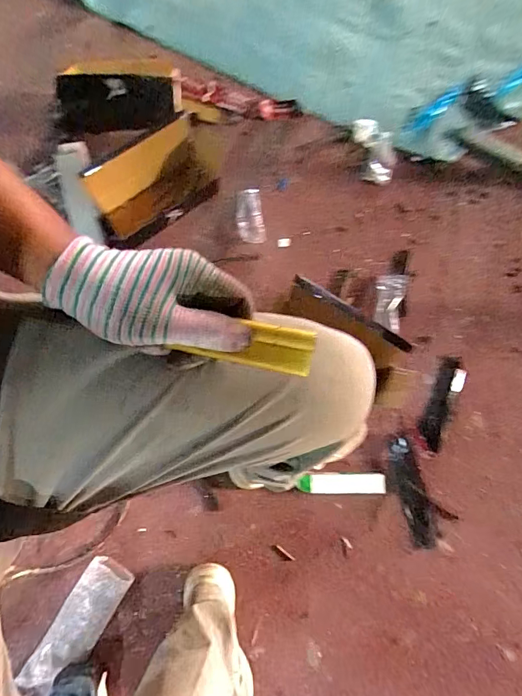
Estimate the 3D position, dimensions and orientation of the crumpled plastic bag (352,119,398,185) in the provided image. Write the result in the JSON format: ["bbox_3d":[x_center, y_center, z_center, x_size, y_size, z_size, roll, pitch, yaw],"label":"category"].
[{"bbox_3d":[0.274,-0.472,0.987,0.091,0.024,0.157,-10,78,-3],"label":"crumpled plastic bag"}]

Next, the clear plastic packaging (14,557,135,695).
[{"bbox_3d":[-0.339,0.519,0.770,0.084,0.046,0.240,31,79,6],"label":"clear plastic packaging"}]

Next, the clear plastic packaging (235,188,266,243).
[{"bbox_3d":[-0.026,-0.300,0.944,0.060,0.031,0.118,-9,78,-2],"label":"clear plastic packaging"}]

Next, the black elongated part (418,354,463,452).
[{"bbox_3d":[0.378,0.110,0.868,0.049,0.019,0.204,21,79,4],"label":"black elongated part"}]

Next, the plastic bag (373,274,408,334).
[{"bbox_3d":[0.284,-0.103,0.908,0.063,0.029,0.133,14,78,2],"label":"plastic bag"}]

